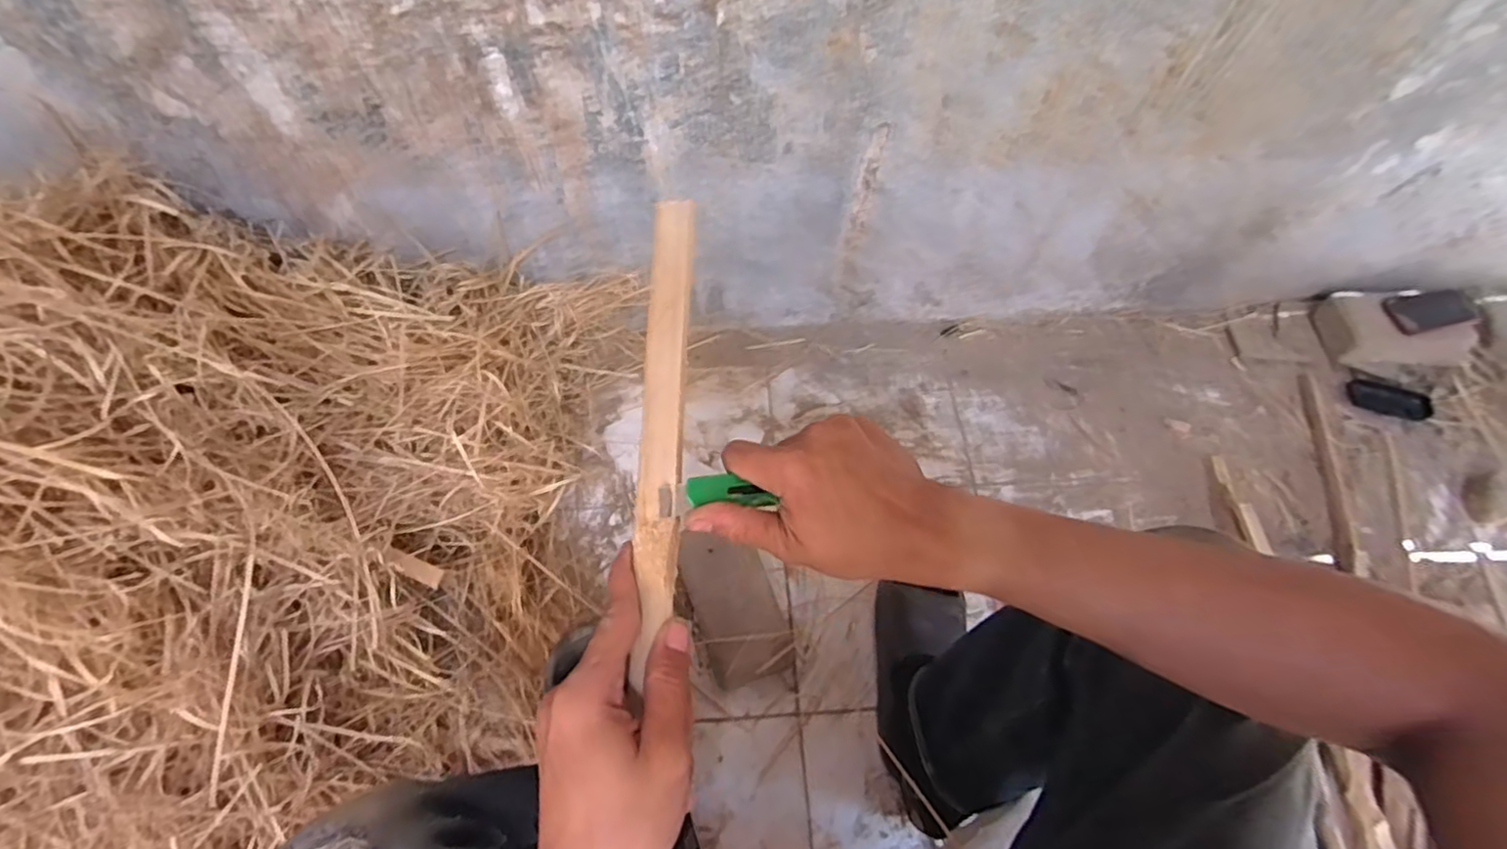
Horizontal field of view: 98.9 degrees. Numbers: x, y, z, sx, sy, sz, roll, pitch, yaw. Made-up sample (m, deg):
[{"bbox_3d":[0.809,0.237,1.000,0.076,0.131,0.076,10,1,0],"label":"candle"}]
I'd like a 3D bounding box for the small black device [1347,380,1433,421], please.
[{"bbox_3d":[0.993,-0.037,1.005,0.110,0.018,0.055,14,63,6],"label":"small black device"}]

